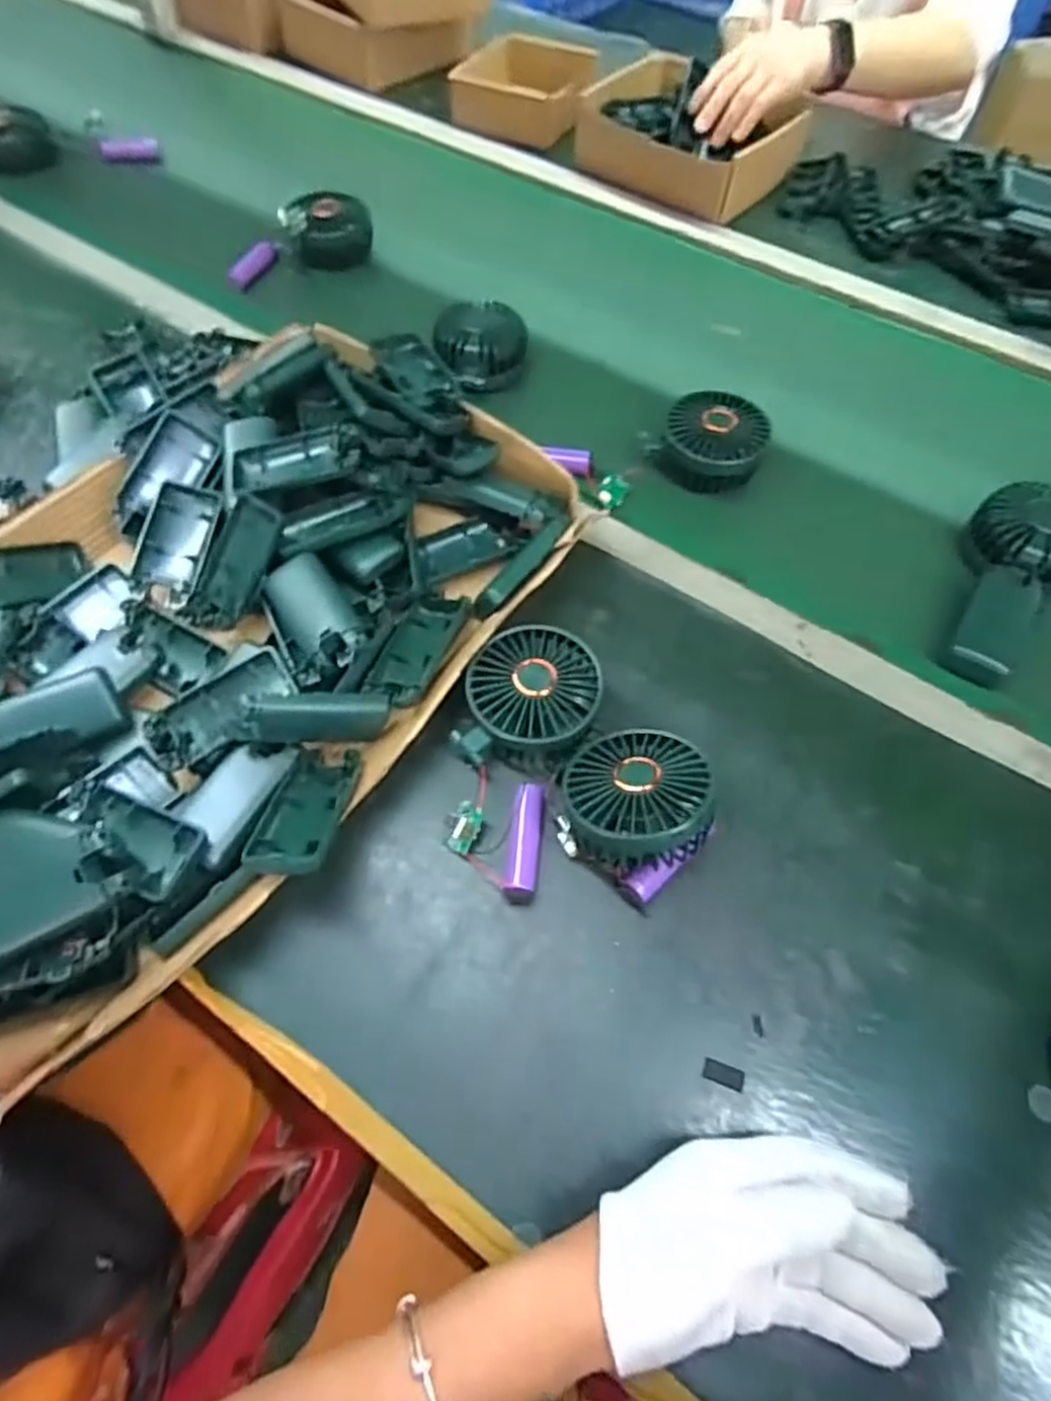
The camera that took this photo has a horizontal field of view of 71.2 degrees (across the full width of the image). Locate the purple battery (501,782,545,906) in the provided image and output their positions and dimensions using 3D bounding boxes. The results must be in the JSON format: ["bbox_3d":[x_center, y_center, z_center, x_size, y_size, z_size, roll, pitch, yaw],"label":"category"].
[{"bbox_3d":[-0.001,0.088,0.454,0.020,0.014,0.072,5,65,5],"label":"purple battery"}]

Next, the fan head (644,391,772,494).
[{"bbox_3d":[0.154,-0.214,0.609,0.084,0.035,0.076,21,67,12],"label":"fan head"}]

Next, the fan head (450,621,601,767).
[{"bbox_3d":[0.005,-0.003,0.485,0.084,0.038,0.090,-1,64,2],"label":"fan head"}]

